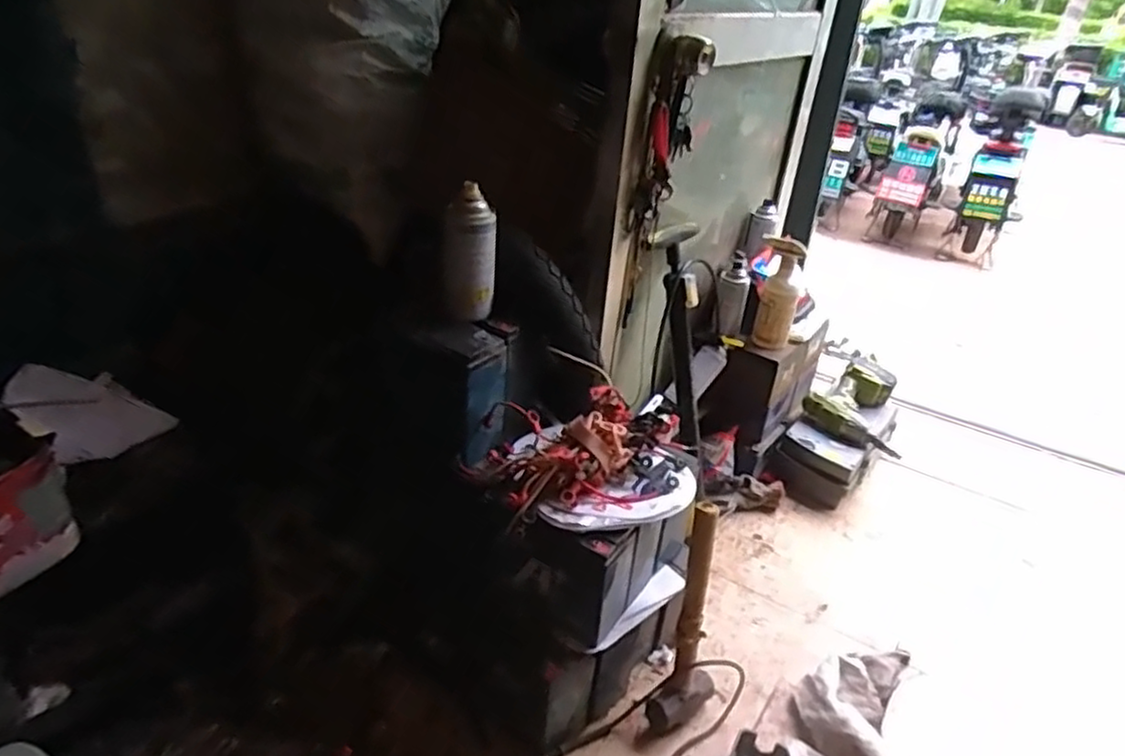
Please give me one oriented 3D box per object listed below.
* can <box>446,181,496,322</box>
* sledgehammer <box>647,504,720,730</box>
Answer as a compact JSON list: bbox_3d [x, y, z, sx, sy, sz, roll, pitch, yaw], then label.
[{"bbox_3d":[-0.119,-0.163,0.909,0.064,0.158,0.063,-2,32,-11],"label":"can"},{"bbox_3d":[0.172,0.332,0.953,0.115,0.332,0.040,-11,19,-29],"label":"sledgehammer"}]

